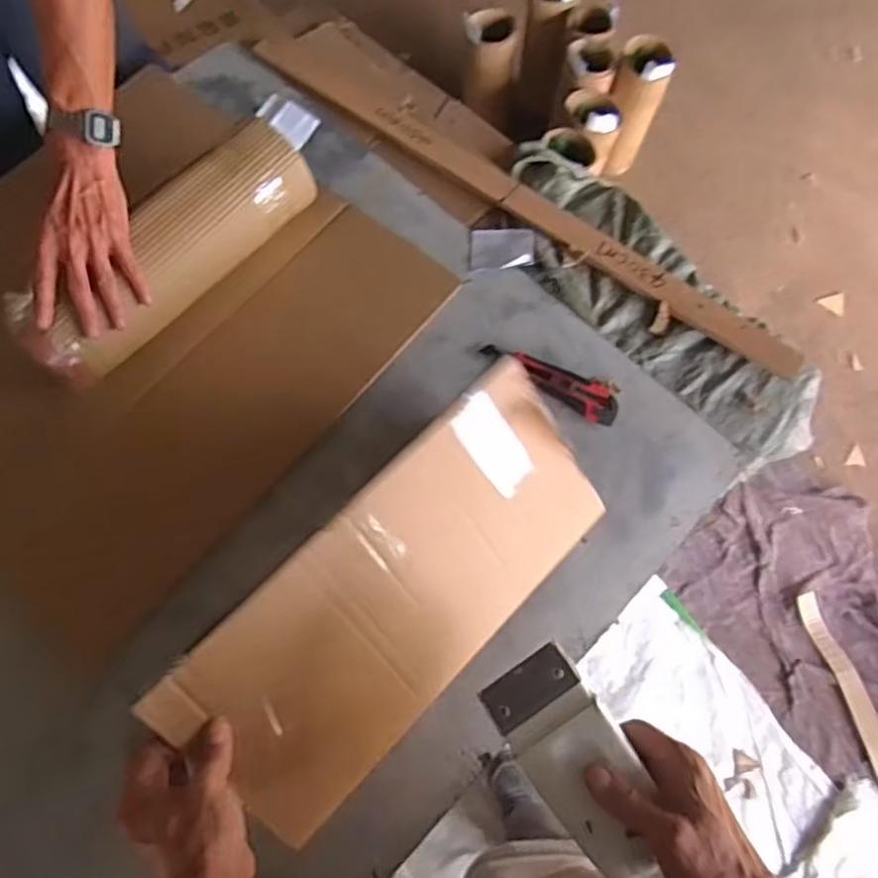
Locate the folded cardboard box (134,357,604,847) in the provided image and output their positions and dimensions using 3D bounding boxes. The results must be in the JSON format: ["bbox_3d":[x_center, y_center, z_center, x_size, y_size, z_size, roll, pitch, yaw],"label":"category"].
[{"bbox_3d":[-0.023,0.131,0.588,0.391,0.021,0.192,-44,115,-18],"label":"folded cardboard box"}]

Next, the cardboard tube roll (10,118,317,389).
[{"bbox_3d":[-0.297,-0.208,0.793,0.091,0.118,0.366,41,72,13],"label":"cardboard tube roll"}]

